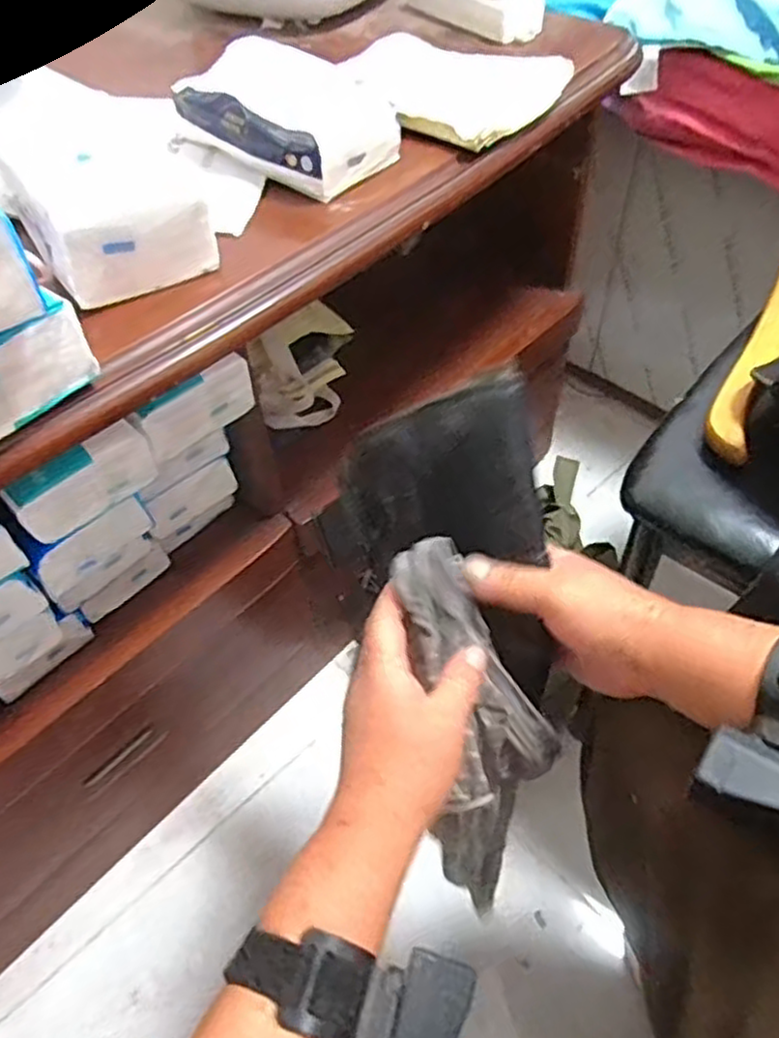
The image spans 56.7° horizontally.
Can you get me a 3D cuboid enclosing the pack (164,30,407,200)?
[{"bbox_3d":[-0.075,-0.293,0.525,0.154,0.055,0.098,34,60,27],"label":"pack"}]

